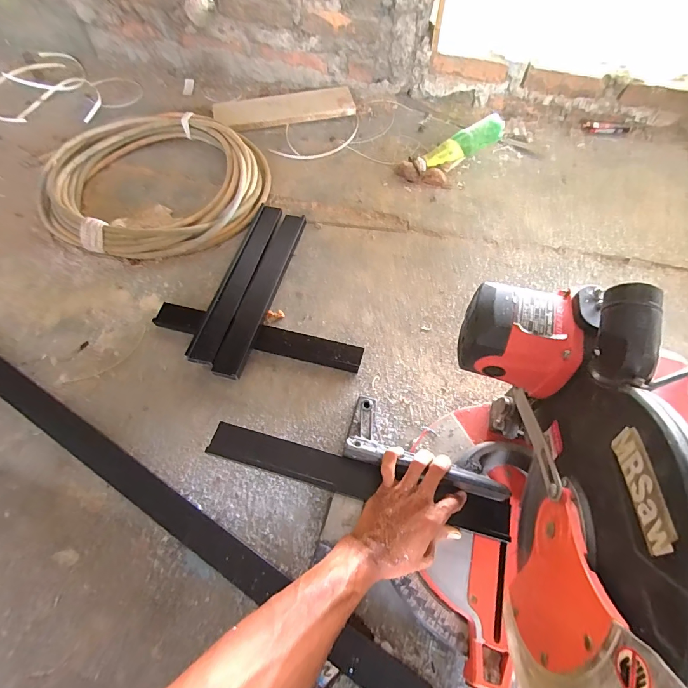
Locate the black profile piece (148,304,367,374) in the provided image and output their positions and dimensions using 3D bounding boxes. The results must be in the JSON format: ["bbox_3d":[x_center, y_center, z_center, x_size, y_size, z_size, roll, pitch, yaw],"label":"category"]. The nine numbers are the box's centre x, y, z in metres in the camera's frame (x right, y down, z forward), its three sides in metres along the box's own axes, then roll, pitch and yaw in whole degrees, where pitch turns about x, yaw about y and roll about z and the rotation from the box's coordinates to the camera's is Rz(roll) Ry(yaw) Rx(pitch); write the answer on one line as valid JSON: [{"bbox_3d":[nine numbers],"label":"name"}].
[{"bbox_3d":[-0.154,-0.013,0.686,0.376,0.019,0.050,12,64,6],"label":"black profile piece"}]

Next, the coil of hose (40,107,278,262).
[{"bbox_3d":[-0.415,-0.368,0.857,0.488,0.059,0.415,-2,63,-1],"label":"coil of hose"}]

